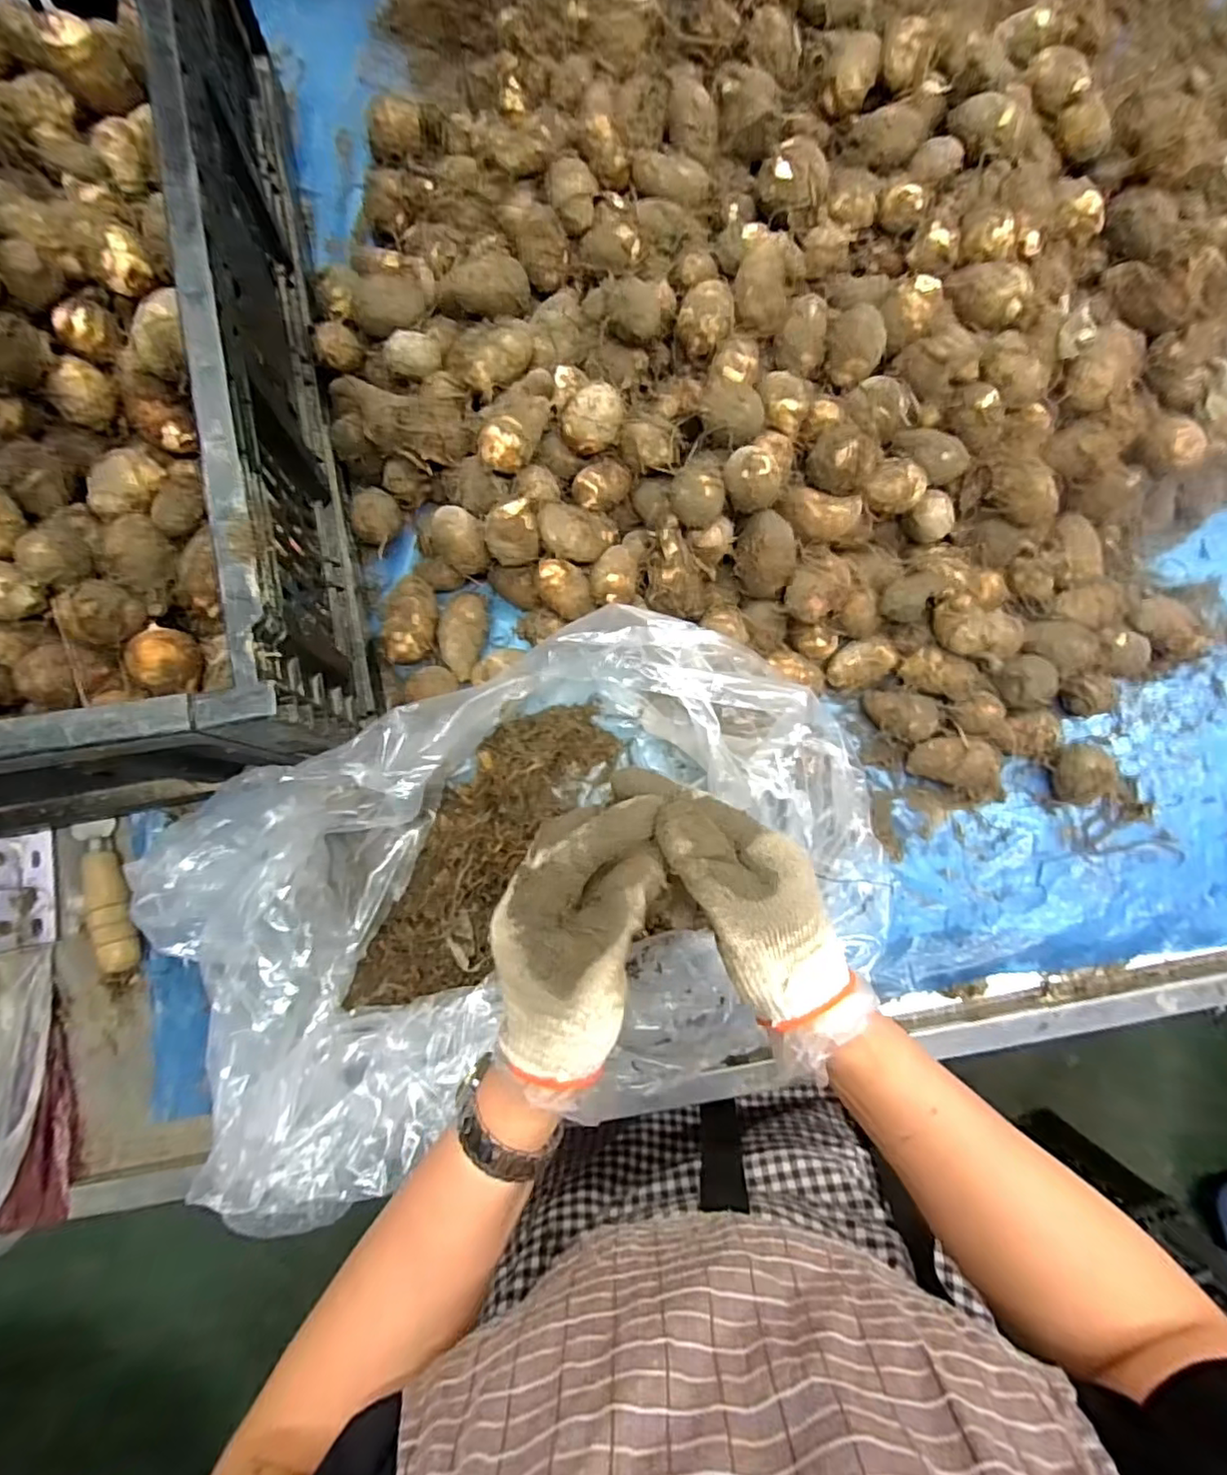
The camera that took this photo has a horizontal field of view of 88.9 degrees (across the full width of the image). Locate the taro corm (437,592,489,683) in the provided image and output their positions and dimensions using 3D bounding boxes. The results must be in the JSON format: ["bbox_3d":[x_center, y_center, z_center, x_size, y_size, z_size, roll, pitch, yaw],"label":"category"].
[{"bbox_3d":[-0.116,-0.078,0.476,0.032,0.028,0.066,6,85,1],"label":"taro corm"}]

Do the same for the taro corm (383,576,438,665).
[{"bbox_3d":[-0.152,-0.089,0.475,0.033,0.032,0.065,1,84,1],"label":"taro corm"}]

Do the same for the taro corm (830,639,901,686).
[{"bbox_3d":[0.187,-0.056,0.475,0.046,0.027,0.031,-14,84,-1],"label":"taro corm"}]

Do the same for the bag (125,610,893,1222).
[{"bbox_3d":[-0.050,0.092,0.408,0.447,0.131,0.256,-27,85,-2],"label":"bag"}]

